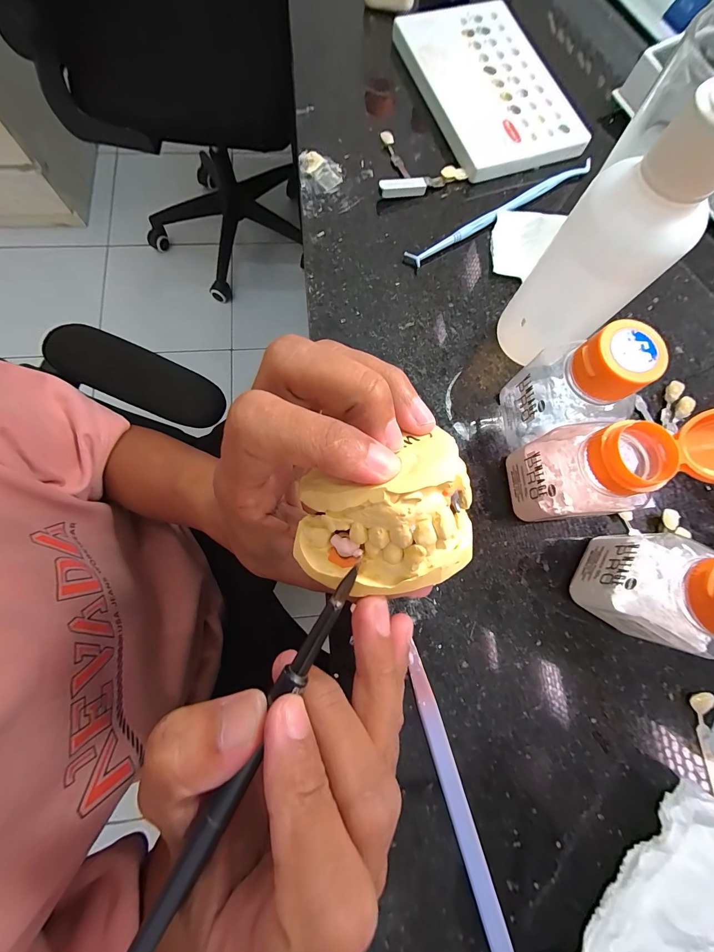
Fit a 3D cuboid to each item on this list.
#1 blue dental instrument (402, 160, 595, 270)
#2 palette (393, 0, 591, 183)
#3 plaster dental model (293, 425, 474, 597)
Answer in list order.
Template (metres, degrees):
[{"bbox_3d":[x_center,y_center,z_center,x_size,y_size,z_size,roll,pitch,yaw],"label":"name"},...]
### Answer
[{"bbox_3d":[0.103,-0.185,0.229,0.162,0.006,0.010,-31,81,-9],"label":"blue dental instrument"},{"bbox_3d":[0.095,-0.294,0.245,0.106,0.010,0.153,-17,79,-6],"label":"palette"},{"bbox_3d":[0.009,0.012,0.118,0.058,0.039,0.042,-4,119,21],"label":"plaster dental model"}]

